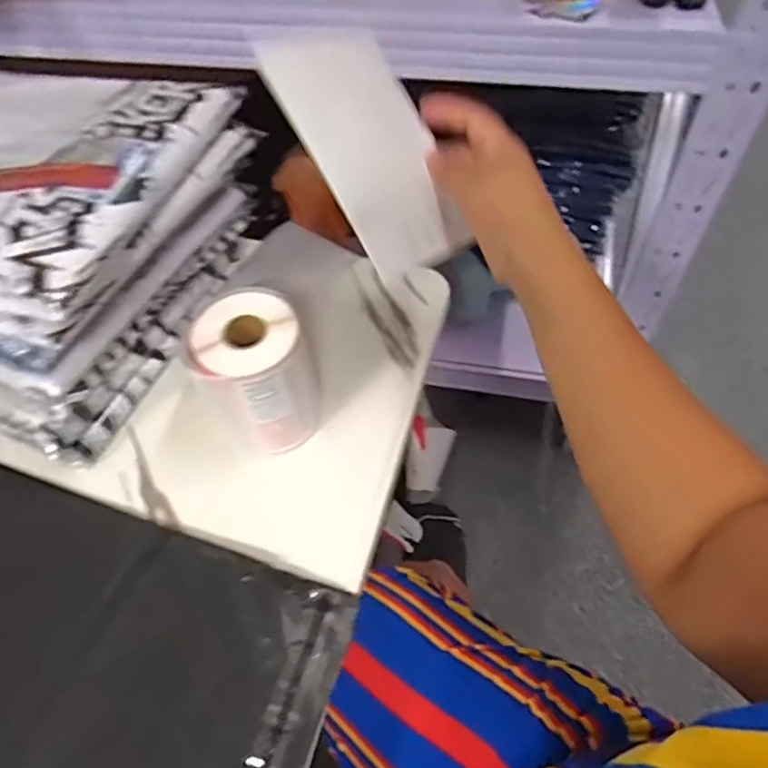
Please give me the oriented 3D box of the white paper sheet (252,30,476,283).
[{"bbox_3d":[-0.003,-0.140,0.355,0.012,0.143,0.098,-16,16,48],"label":"white paper sheet"}]

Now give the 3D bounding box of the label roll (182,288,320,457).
[{"bbox_3d":[-0.085,-0.005,0.403,0.071,0.095,0.065,-2,54,3],"label":"label roll"}]

